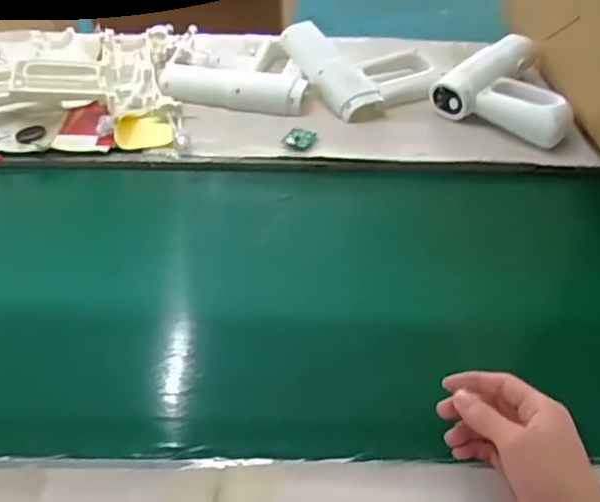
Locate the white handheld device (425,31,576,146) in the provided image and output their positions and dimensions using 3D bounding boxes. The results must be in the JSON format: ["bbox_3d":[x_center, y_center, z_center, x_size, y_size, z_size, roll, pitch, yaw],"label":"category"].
[{"bbox_3d":[0.308,-0.232,0.882,0.185,0.053,0.206,26,49,25],"label":"white handheld device"}]

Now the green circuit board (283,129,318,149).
[{"bbox_3d":[0.000,-0.148,0.821,0.038,0.009,0.033,20,48,18],"label":"green circuit board"}]

